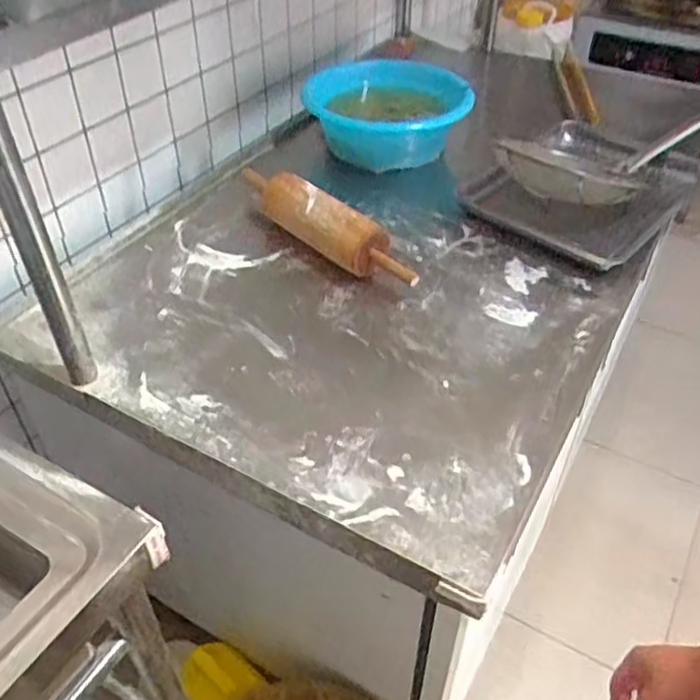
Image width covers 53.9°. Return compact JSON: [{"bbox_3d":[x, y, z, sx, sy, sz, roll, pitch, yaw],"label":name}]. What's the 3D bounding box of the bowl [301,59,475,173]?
[{"bbox_3d":[0.081,-0.541,1.540,0.354,0.120,0.365,0,44,0],"label":"bowl"}]

